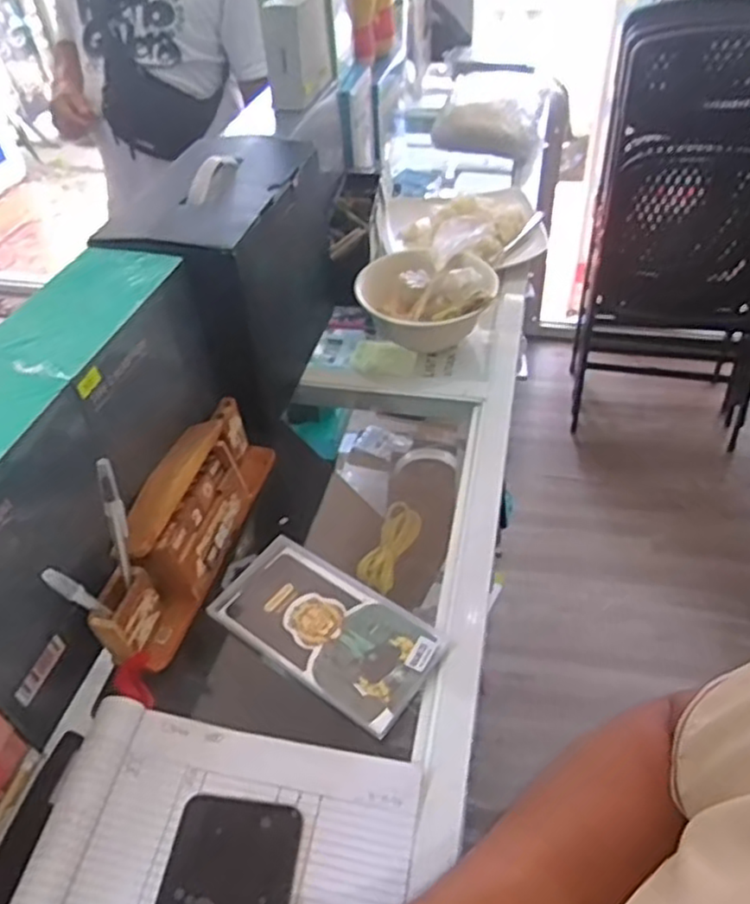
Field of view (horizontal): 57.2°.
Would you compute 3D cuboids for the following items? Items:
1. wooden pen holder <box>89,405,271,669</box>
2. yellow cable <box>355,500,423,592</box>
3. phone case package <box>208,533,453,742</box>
[{"bbox_3d":[-0.149,0.053,0.561,0.048,0.087,0.241,8,46,12],"label":"wooden pen holder"},{"bbox_3d":[0.018,0.114,0.828,0.041,0.026,0.114,16,48,19],"label":"yellow cable"},{"bbox_3d":[-0.041,0.133,0.536,0.182,0.015,0.094,28,53,28],"label":"phone case package"}]

